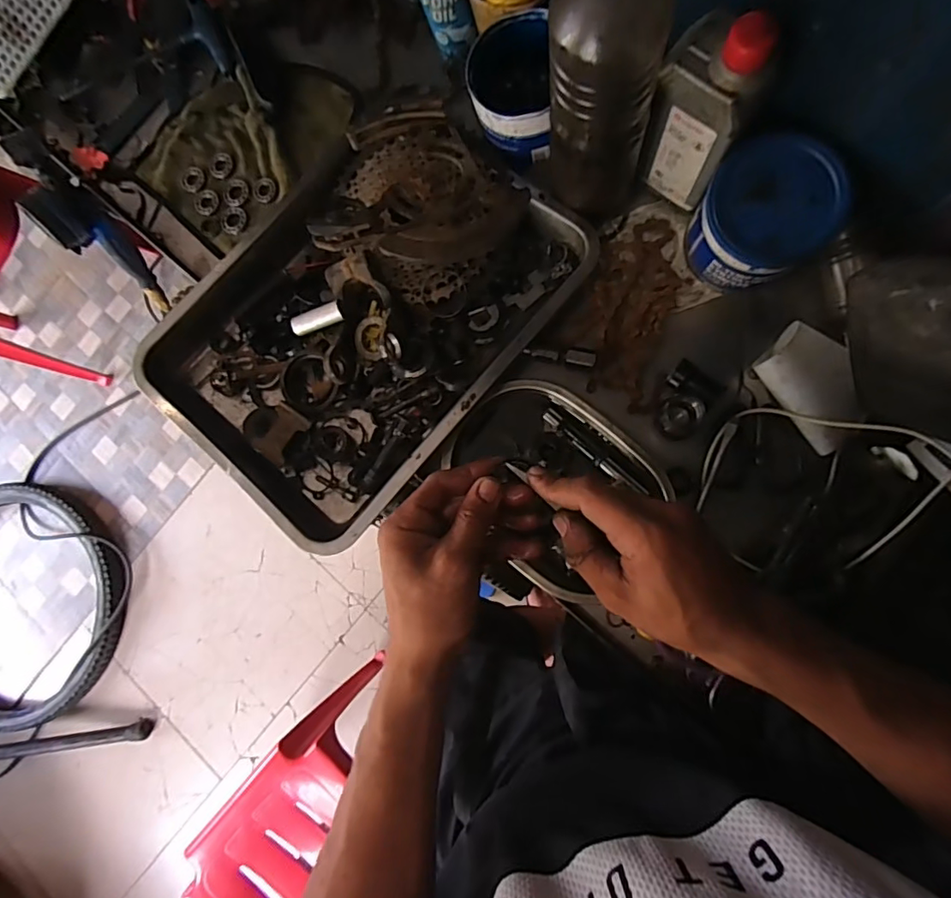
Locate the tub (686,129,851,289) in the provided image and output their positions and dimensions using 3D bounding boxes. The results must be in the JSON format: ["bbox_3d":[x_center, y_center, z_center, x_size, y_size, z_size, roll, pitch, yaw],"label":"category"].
[{"bbox_3d":[0.243,-0.196,0.463,0.101,0.098,0.101,-1,84,8],"label":"tub"}]

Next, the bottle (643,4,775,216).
[{"bbox_3d":[0.181,-0.266,0.429,0.067,0.170,0.051,35,91,10],"label":"bottle"}]

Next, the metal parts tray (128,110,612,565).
[{"bbox_3d":[-0.108,-0.133,0.512,0.288,0.071,0.394,41,91,10],"label":"metal parts tray"}]

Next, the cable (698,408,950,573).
[{"bbox_3d":[0.299,0.020,0.443,0.208,0.071,0.158,-30,81,5],"label":"cable"}]

